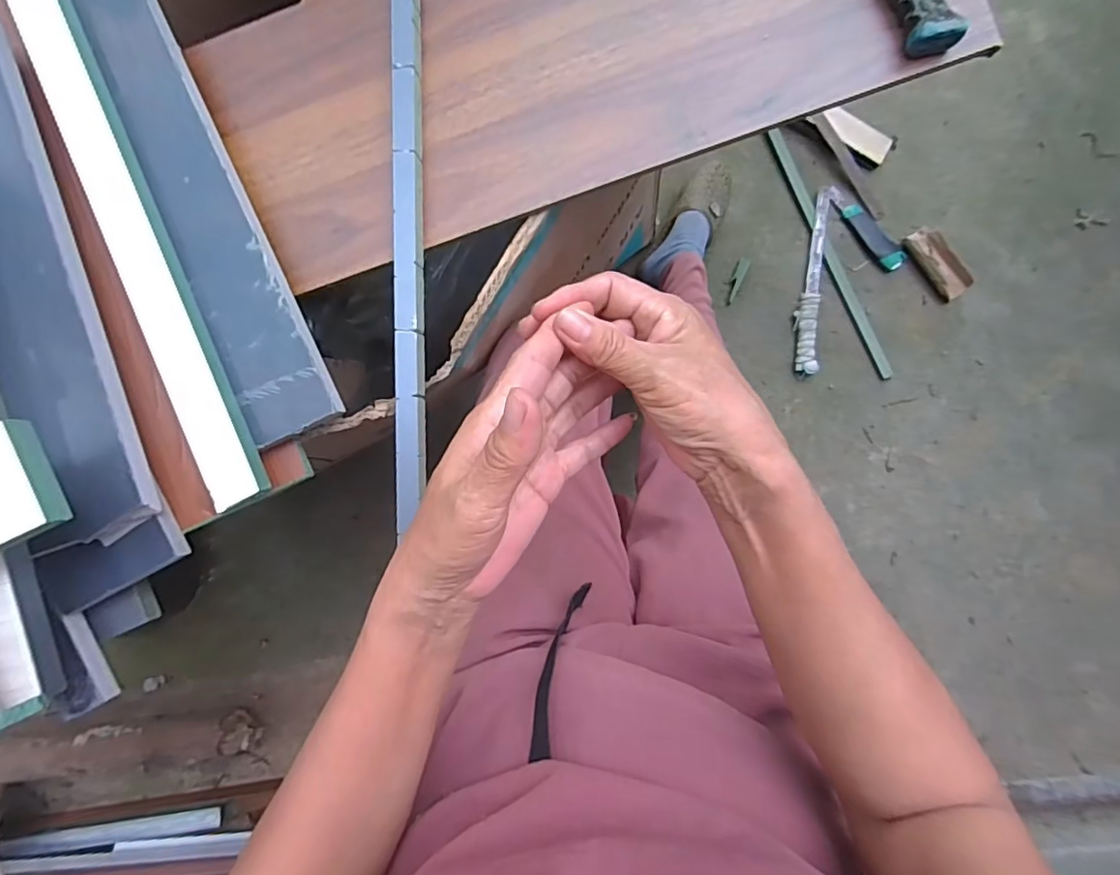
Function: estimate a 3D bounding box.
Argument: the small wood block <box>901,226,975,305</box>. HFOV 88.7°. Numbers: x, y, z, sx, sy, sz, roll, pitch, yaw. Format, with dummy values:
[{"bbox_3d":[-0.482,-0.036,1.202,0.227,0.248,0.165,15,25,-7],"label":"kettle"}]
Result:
[{"bbox_3d":[0.607,-0.281,0.916,0.049,0.032,0.122,-32,86,1],"label":"small wood block"}]

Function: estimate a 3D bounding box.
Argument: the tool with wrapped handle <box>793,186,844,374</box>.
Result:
[{"bbox_3d":[0.419,-0.260,0.931,0.040,0.021,0.312,11,87,3],"label":"tool with wrapped handle"}]

